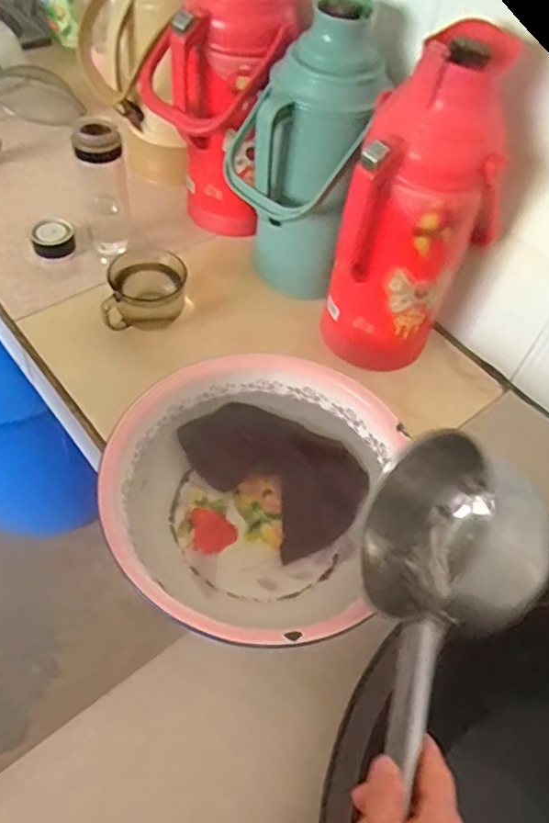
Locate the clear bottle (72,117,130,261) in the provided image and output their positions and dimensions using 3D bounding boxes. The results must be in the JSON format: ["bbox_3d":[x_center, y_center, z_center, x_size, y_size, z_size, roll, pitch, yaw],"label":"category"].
[{"bbox_3d":[-0.249,-0.327,0.893,0.068,0.202,0.081,-11,58,-12],"label":"clear bottle"}]

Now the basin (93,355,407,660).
[{"bbox_3d":[-0.014,0.085,0.663,0.296,0.118,0.319,2,56,-3],"label":"basin"}]

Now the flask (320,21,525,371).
[{"bbox_3d":[0.169,-0.219,0.735,0.159,0.388,0.152,22,57,10],"label":"flask"}]

